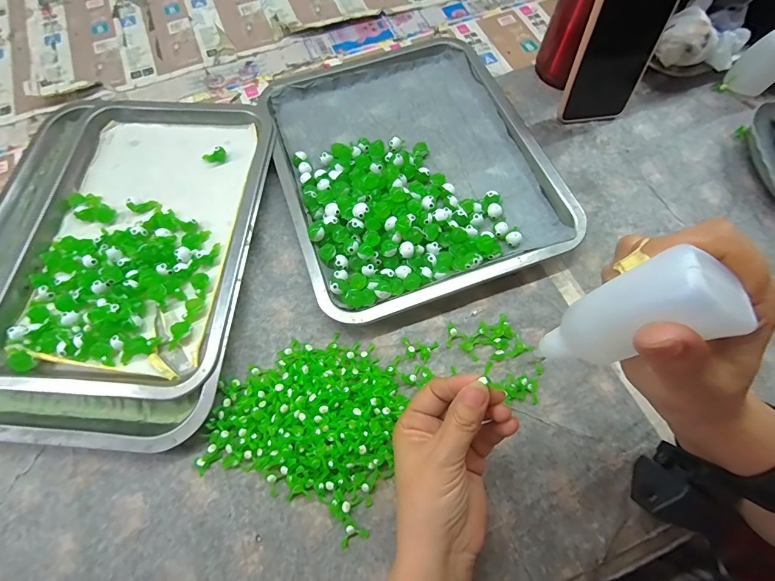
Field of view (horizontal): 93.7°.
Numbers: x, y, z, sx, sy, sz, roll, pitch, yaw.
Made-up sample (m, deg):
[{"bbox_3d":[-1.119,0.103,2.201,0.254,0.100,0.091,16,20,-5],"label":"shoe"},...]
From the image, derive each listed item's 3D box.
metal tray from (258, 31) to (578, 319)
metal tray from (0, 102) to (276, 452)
[{"bbox_3d":[0.014,-0.152,0.387,0.259,0.029,0.337,-19,70,-7],"label":"metal tray"},{"bbox_3d":[-0.262,-0.046,0.351,0.260,0.024,0.348,4,69,2],"label":"metal tray"}]

